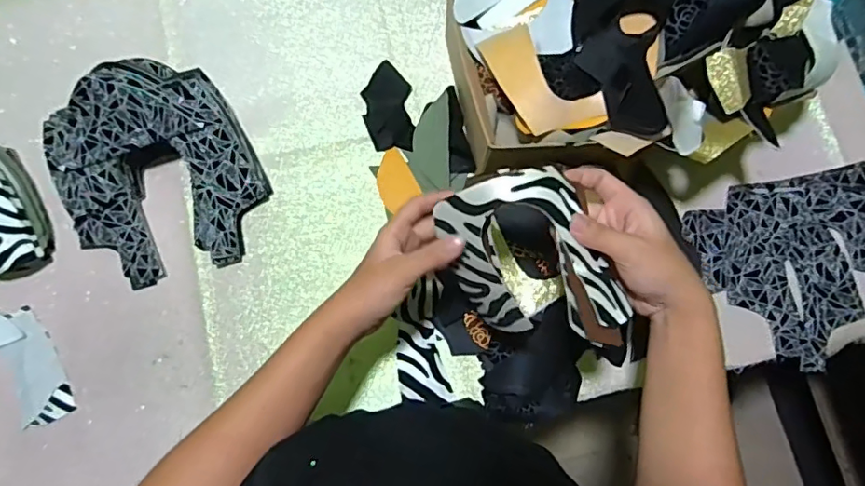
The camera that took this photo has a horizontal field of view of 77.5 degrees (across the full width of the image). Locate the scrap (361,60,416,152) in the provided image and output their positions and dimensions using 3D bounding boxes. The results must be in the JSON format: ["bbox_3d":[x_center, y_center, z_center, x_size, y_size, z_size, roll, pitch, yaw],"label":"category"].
[{"bbox_3d":[-0.051,-0.156,0.618,0.054,0.018,0.104,-5,77,-1],"label":"scrap"}]

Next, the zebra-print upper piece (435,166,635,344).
[{"bbox_3d":[0.073,0.018,0.401,0.097,0.092,0.137,-25,78,-6],"label":"zebra-print upper piece"}]

